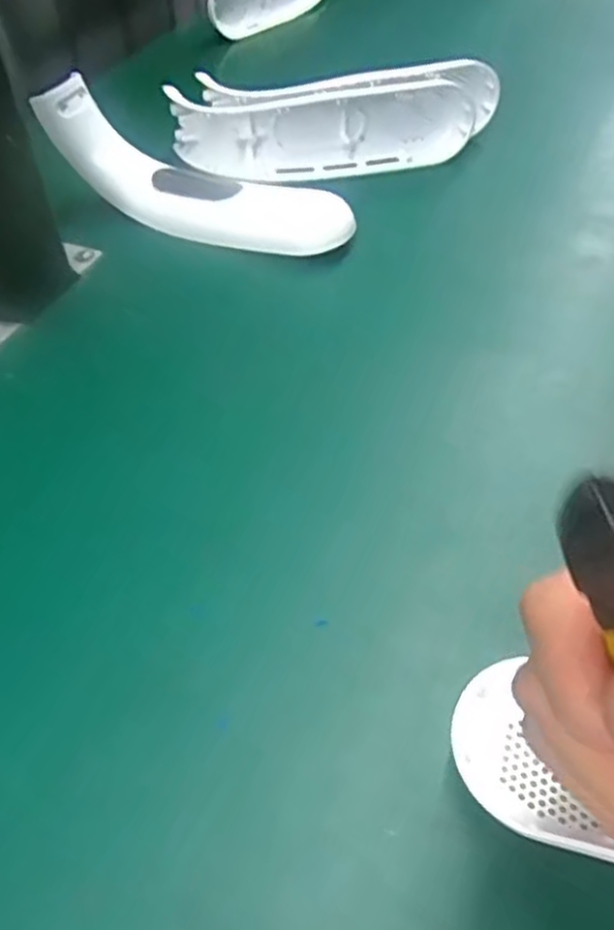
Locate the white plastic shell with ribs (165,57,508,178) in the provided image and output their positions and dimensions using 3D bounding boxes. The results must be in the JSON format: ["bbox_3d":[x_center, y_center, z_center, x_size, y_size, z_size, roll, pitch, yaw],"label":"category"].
[{"bbox_3d":[0.018,-0.228,0.485,0.214,0.050,0.064,1,48,4],"label":"white plastic shell with ribs"}]

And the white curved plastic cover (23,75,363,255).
[{"bbox_3d":[-0.079,-0.168,0.436,0.180,0.044,0.052,24,52,7],"label":"white curved plastic cover"}]

